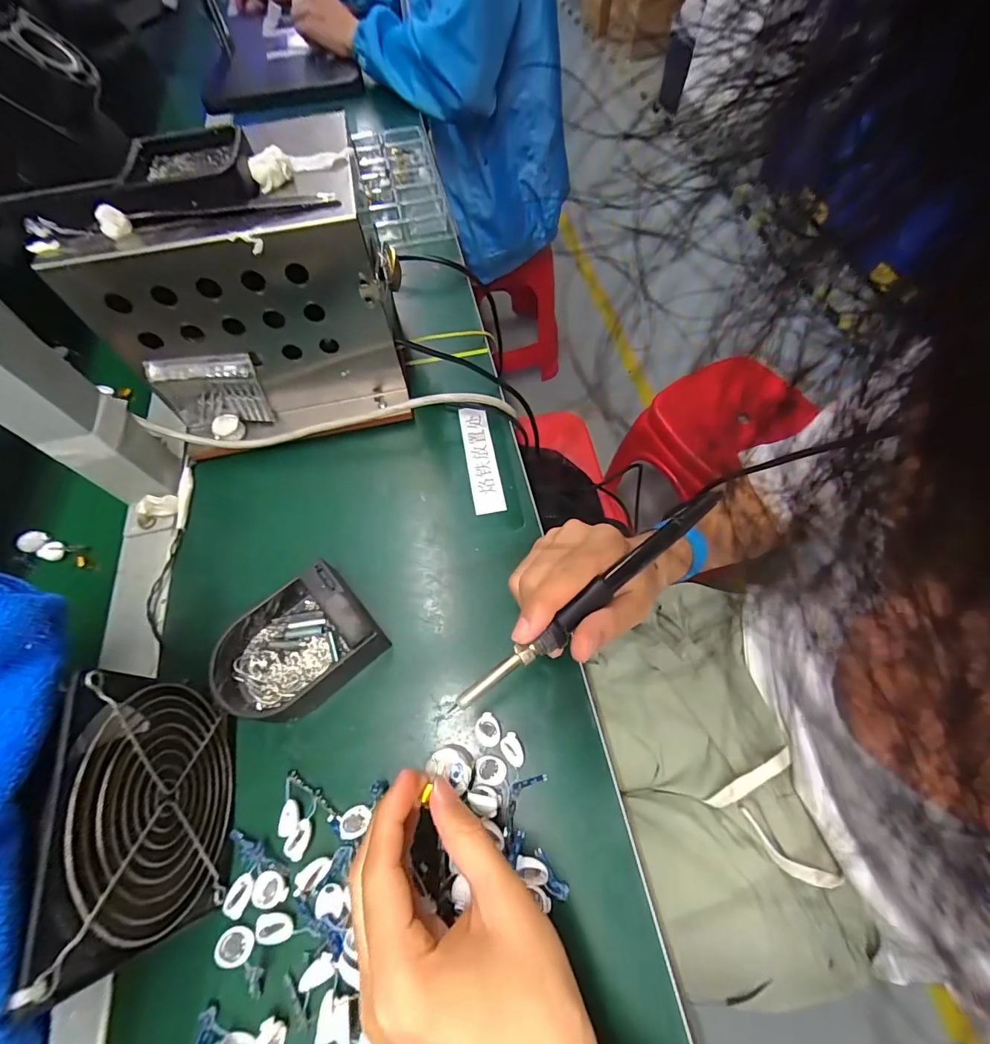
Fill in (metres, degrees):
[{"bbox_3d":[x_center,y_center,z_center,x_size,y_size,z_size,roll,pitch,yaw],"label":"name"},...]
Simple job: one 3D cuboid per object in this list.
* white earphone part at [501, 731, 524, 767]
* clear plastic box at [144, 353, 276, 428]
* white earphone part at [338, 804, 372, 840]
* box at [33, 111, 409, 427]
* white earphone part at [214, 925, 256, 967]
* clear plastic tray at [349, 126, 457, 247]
[{"bbox_3d":[0.011,0.144,0.277,0.012,0.005,0.019,-28,65,-12],"label":"white earphone part"},{"bbox_3d":[-0.234,-0.108,0.365,0.081,0.067,0.008,-9,63,-3],"label":"clear plastic box"},{"bbox_3d":[-0.084,0.180,0.264,0.018,0.005,0.016,-23,64,-9],"label":"white earphone part"},{"bbox_3d":[-0.184,-0.166,0.353,0.210,0.180,0.124,-18,64,-7],"label":"box"},{"bbox_3d":[-0.141,0.230,0.239,0.018,0.008,0.017,-1,63,2],"label":"white earphone part"},{"bbox_3d":[-0.130,-0.455,0.588,0.116,0.034,0.259,-14,63,-5],"label":"clear plastic tray"}]

